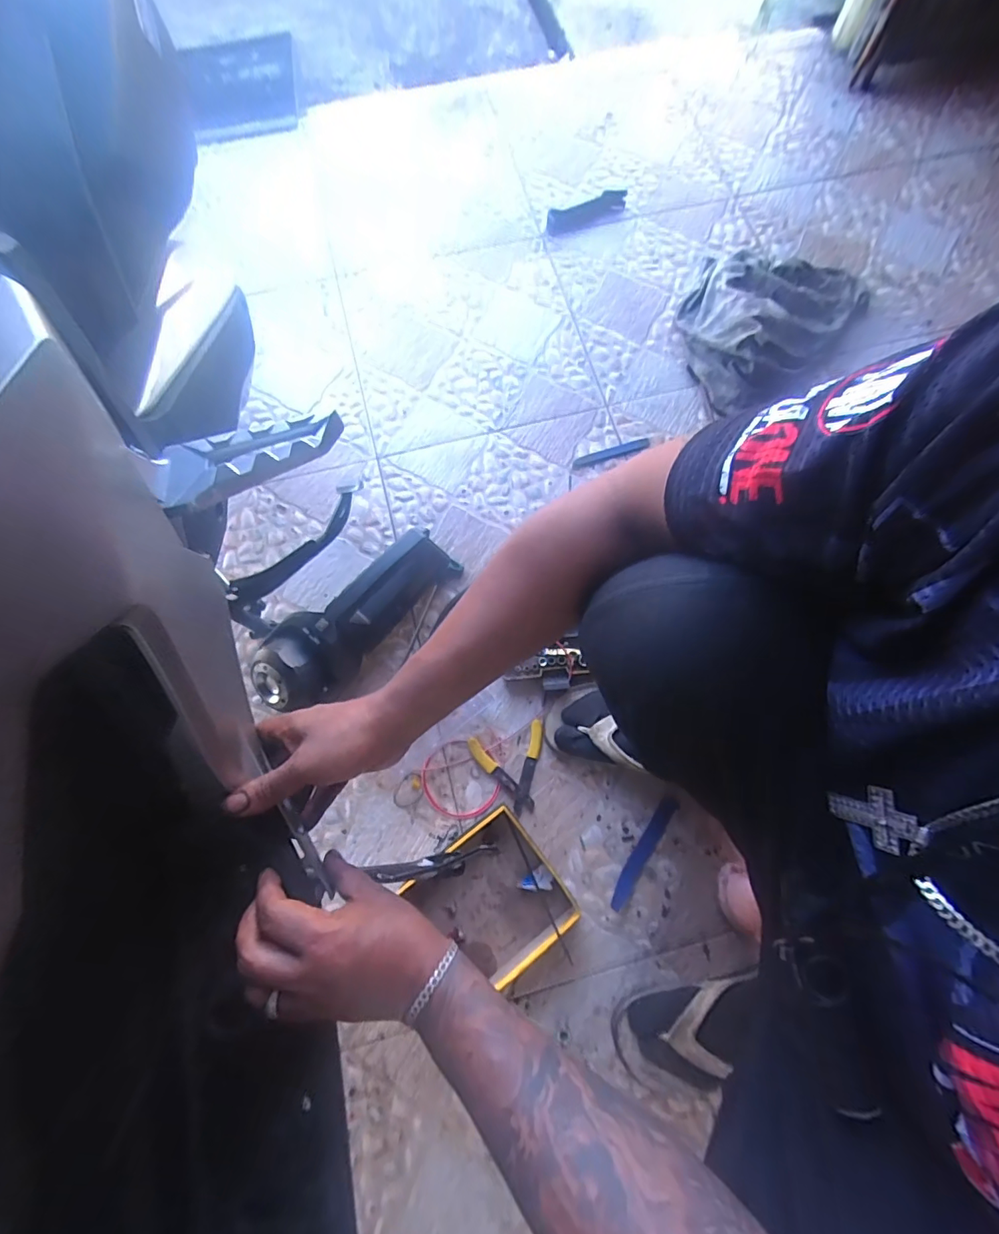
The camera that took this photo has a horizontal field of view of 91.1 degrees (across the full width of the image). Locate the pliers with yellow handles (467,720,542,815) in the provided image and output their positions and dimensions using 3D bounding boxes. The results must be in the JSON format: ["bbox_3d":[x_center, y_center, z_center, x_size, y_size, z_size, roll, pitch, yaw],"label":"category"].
[{"bbox_3d":[0.022,0.208,0.671,0.102,0.014,0.109,-16,75,-3],"label":"pliers with yellow handles"}]

